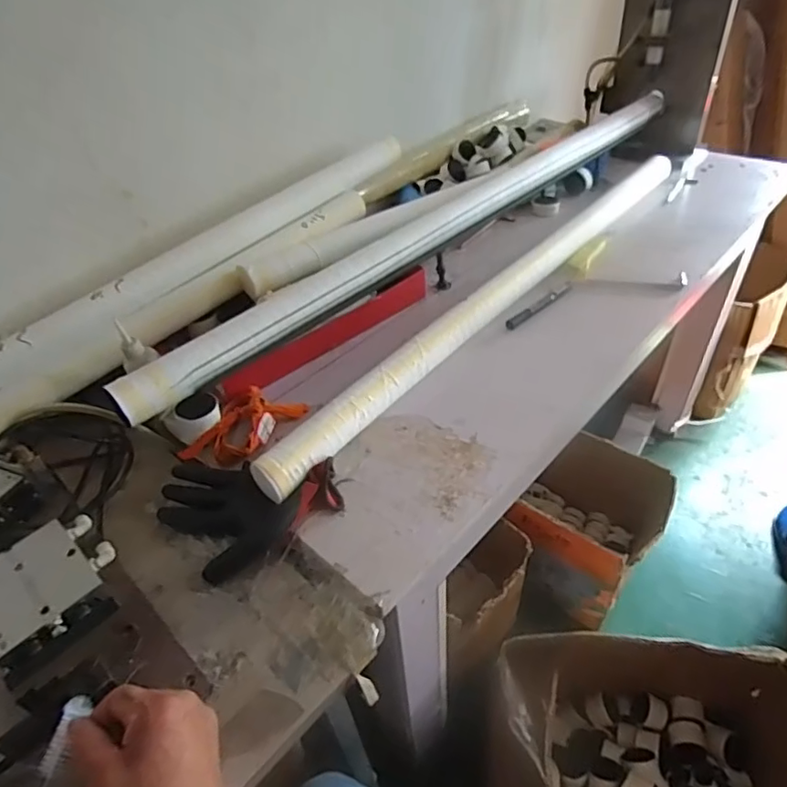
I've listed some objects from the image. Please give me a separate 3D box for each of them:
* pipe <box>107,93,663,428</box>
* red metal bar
[{"bbox_3d":[0.108,-0.275,0.867,0.054,0.060,1.140,30,53,33],"label":"pipe"},{"bbox_3d":[-0.079,-0.085,0.781,0.347,0.043,0.016,-36,50,-29],"label":"red metal bar"}]

